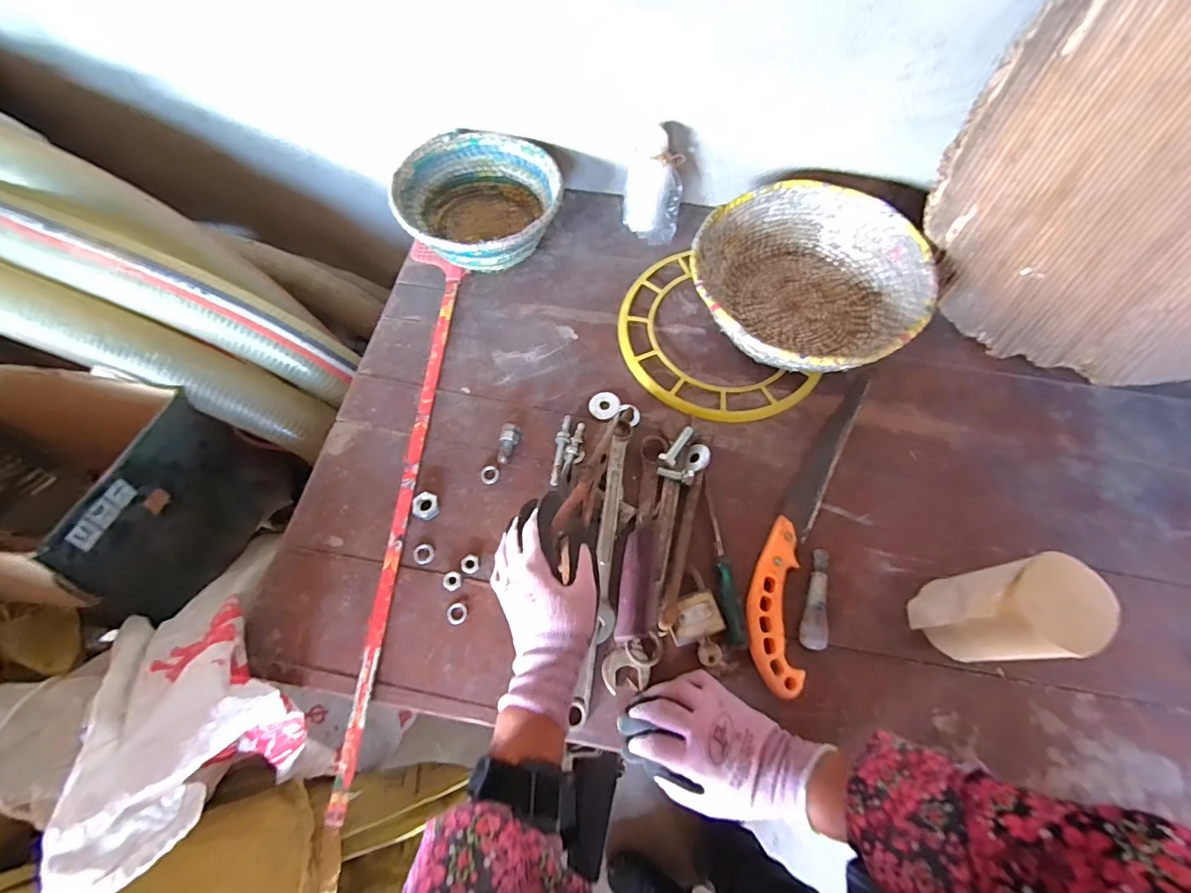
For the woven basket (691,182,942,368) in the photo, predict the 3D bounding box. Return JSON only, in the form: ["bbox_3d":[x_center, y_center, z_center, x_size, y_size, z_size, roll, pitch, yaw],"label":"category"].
[{"bbox_3d":[0.240,-0.188,0.599,0.254,0.086,0.250,28,68,12],"label":"woven basket"}]

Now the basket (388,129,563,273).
[{"bbox_3d":[-0.141,-0.299,0.646,0.188,0.081,0.194,0,65,-1],"label":"basket"}]

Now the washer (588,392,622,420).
[{"bbox_3d":[0.011,-0.047,0.586,0.034,0.004,0.035,0,65,-1],"label":"washer"}]

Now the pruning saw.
[{"bbox_3d":[0.223,0.061,0.533,0.068,0.013,0.369,21,67,9],"label":"pruning saw"}]

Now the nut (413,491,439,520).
[{"bbox_3d":[-0.172,0.060,0.519,0.024,0.016,0.025,0,65,-1],"label":"nut"}]

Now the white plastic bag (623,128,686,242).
[{"bbox_3d":[0.074,-0.325,0.643,0.070,0.111,0.078,9,65,3],"label":"white plastic bag"}]

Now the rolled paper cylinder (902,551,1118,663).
[{"bbox_3d":[0.344,0.143,0.437,0.089,0.130,0.072,-6,65,-4],"label":"rolled paper cylinder"}]

